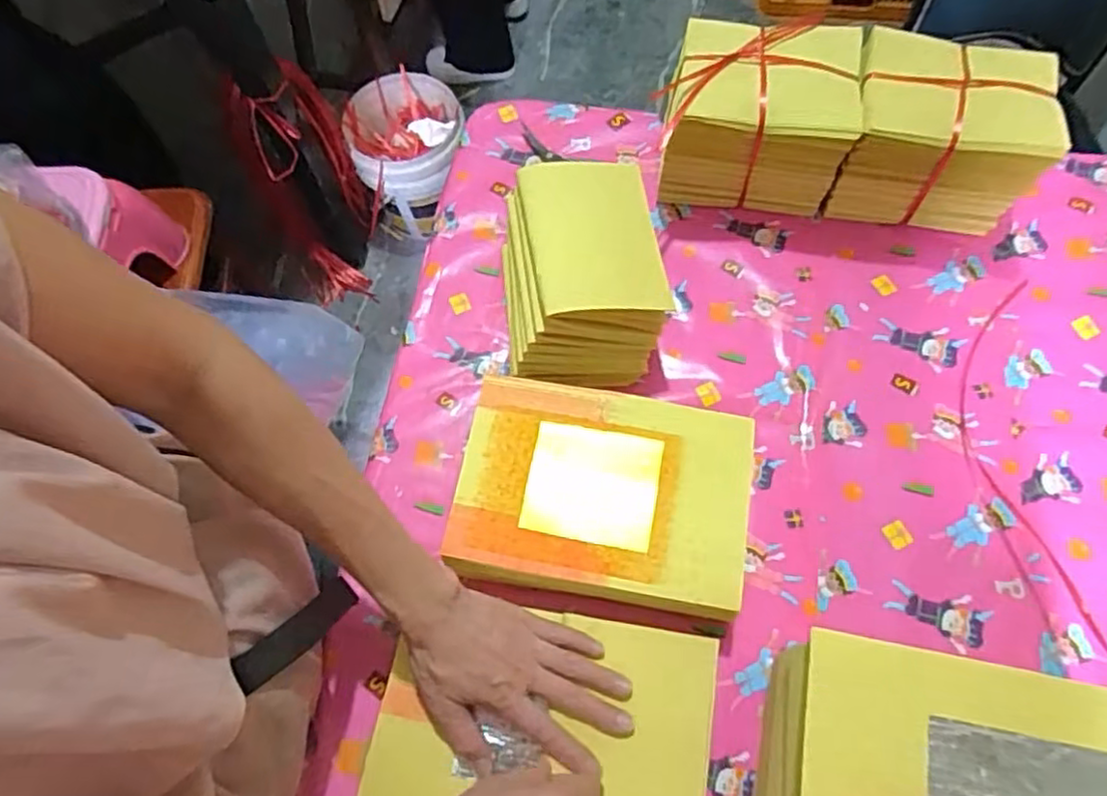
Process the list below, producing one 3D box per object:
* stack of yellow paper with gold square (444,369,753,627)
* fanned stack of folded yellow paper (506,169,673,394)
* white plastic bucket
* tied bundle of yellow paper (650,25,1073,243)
[{"bbox_3d":[0.040,0.081,0.574,0.227,0.060,0.164,7,67,6],"label":"stack of yellow paper with gold square"},{"bbox_3d":[0.023,-0.115,0.617,0.136,0.096,0.178,-3,67,1],"label":"fanned stack of folded yellow paper"},{"bbox_3d":[-0.309,-0.519,1.545,0.236,0.290,0.259,-1,67,2],"label":"white plastic bucket"},{"bbox_3d":[0.272,-0.255,0.658,0.324,0.132,0.122,7,68,6],"label":"tied bundle of yellow paper"}]

